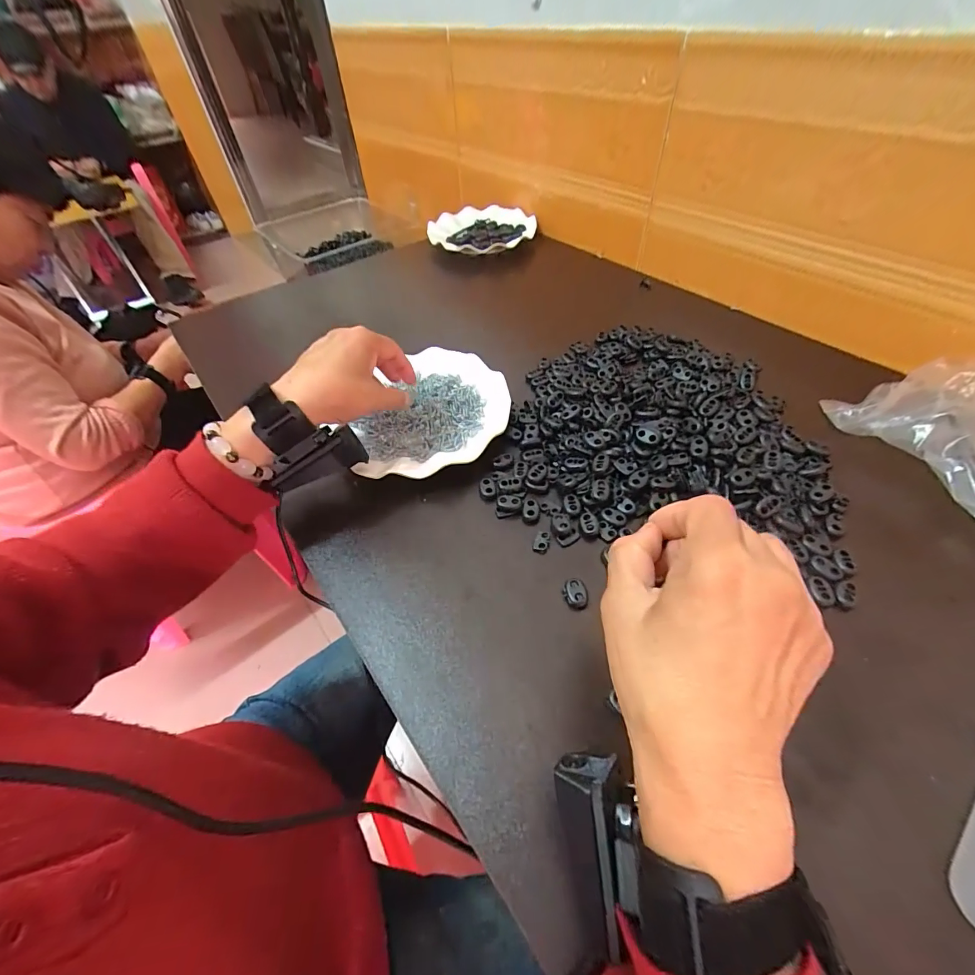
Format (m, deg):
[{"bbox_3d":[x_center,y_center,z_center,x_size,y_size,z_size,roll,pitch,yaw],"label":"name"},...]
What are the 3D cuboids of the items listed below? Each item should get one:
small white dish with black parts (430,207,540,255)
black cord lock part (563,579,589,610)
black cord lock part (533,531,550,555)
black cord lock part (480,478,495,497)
[{"bbox_3d":[-0.006,-0.426,0.711,0.155,0.031,0.144,-1,51,1],"label":"small white dish with black parts"},{"bbox_3d":[0.063,0.077,0.309,0.016,0.005,0.022,-8,51,-4],"label":"black cord lock part"},{"bbox_3d":[0.044,0.043,0.340,0.011,0.004,0.019,16,53,15],"label":"black cord lock part"},{"bbox_3d":[0.000,-0.001,0.374,0.013,0.004,0.017,-4,50,-1],"label":"black cord lock part"}]

